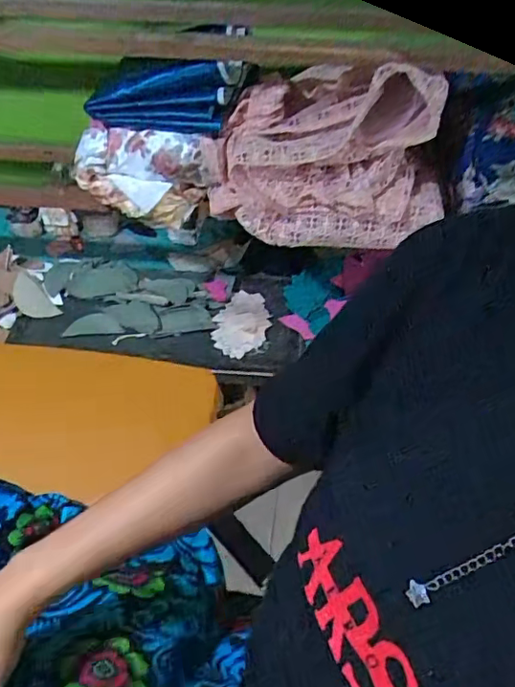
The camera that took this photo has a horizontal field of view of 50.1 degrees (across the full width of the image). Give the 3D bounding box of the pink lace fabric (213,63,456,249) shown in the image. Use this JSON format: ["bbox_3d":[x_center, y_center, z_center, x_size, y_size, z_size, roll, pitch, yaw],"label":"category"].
[{"bbox_3d":[0.099,-0.255,0.748,0.314,0.204,0.128,8,47,8],"label":"pink lace fabric"}]

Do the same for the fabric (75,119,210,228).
[{"bbox_3d":[-0.169,-0.245,0.817,0.190,0.133,0.060,3,47,3],"label":"fabric"}]

